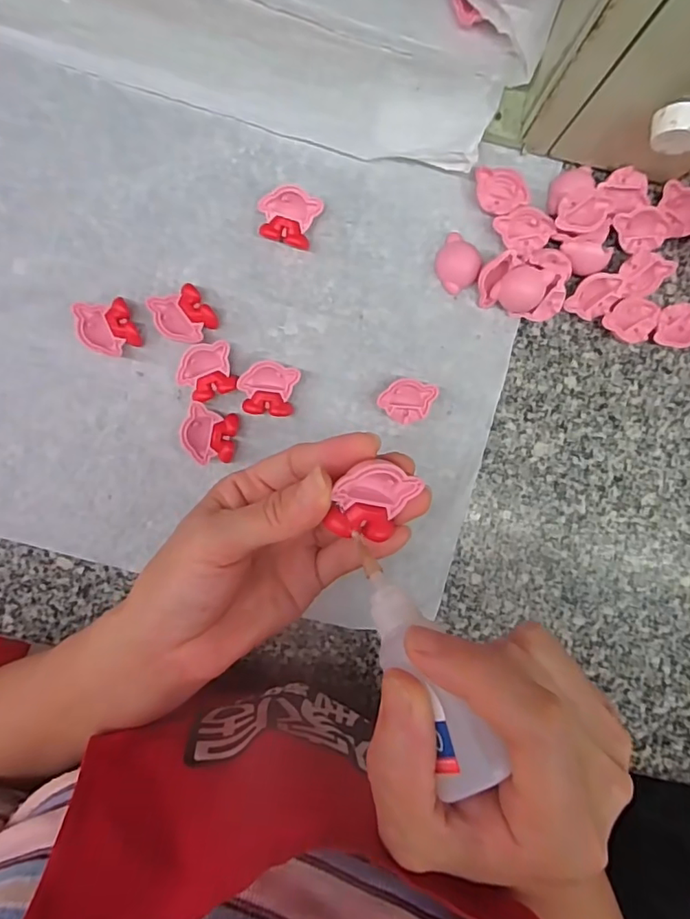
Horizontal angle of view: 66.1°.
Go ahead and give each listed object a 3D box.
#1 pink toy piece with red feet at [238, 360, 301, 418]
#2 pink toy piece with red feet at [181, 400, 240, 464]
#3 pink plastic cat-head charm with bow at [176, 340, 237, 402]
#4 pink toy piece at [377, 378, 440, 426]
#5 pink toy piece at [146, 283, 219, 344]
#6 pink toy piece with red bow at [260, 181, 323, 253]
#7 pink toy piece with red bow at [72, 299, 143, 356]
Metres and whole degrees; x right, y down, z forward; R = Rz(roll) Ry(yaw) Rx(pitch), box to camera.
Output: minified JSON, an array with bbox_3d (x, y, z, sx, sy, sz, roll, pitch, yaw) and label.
[{"bbox_3d":[-0.048,-0.045,0.339,0.035,0.015,0.033,7,93,-3],"label":"pink toy piece with red feet"},{"bbox_3d":[-0.085,-0.016,0.338,0.032,0.018,0.036,9,93,-3],"label":"pink toy piece with red feet"},{"bbox_3d":[-0.087,-0.055,0.336,0.035,0.017,0.033,-14,94,-2],"label":"pink plastic cat-head charm with bow"},{"bbox_3d":[0.040,-0.038,0.345,0.034,0.014,0.028,14,92,-3],"label":"pink toy piece"},{"bbox_3d":[-0.101,-0.090,0.334,0.033,0.017,0.036,-39,94,0],"label":"pink toy piece"},{"bbox_3d":[-0.035,-0.153,0.335,0.036,0.015,0.034,16,92,-3],"label":"pink toy piece with red bow"},{"bbox_3d":[-0.148,-0.082,0.332,0.031,0.016,0.034,-22,94,-1],"label":"pink toy piece with red bow"}]

